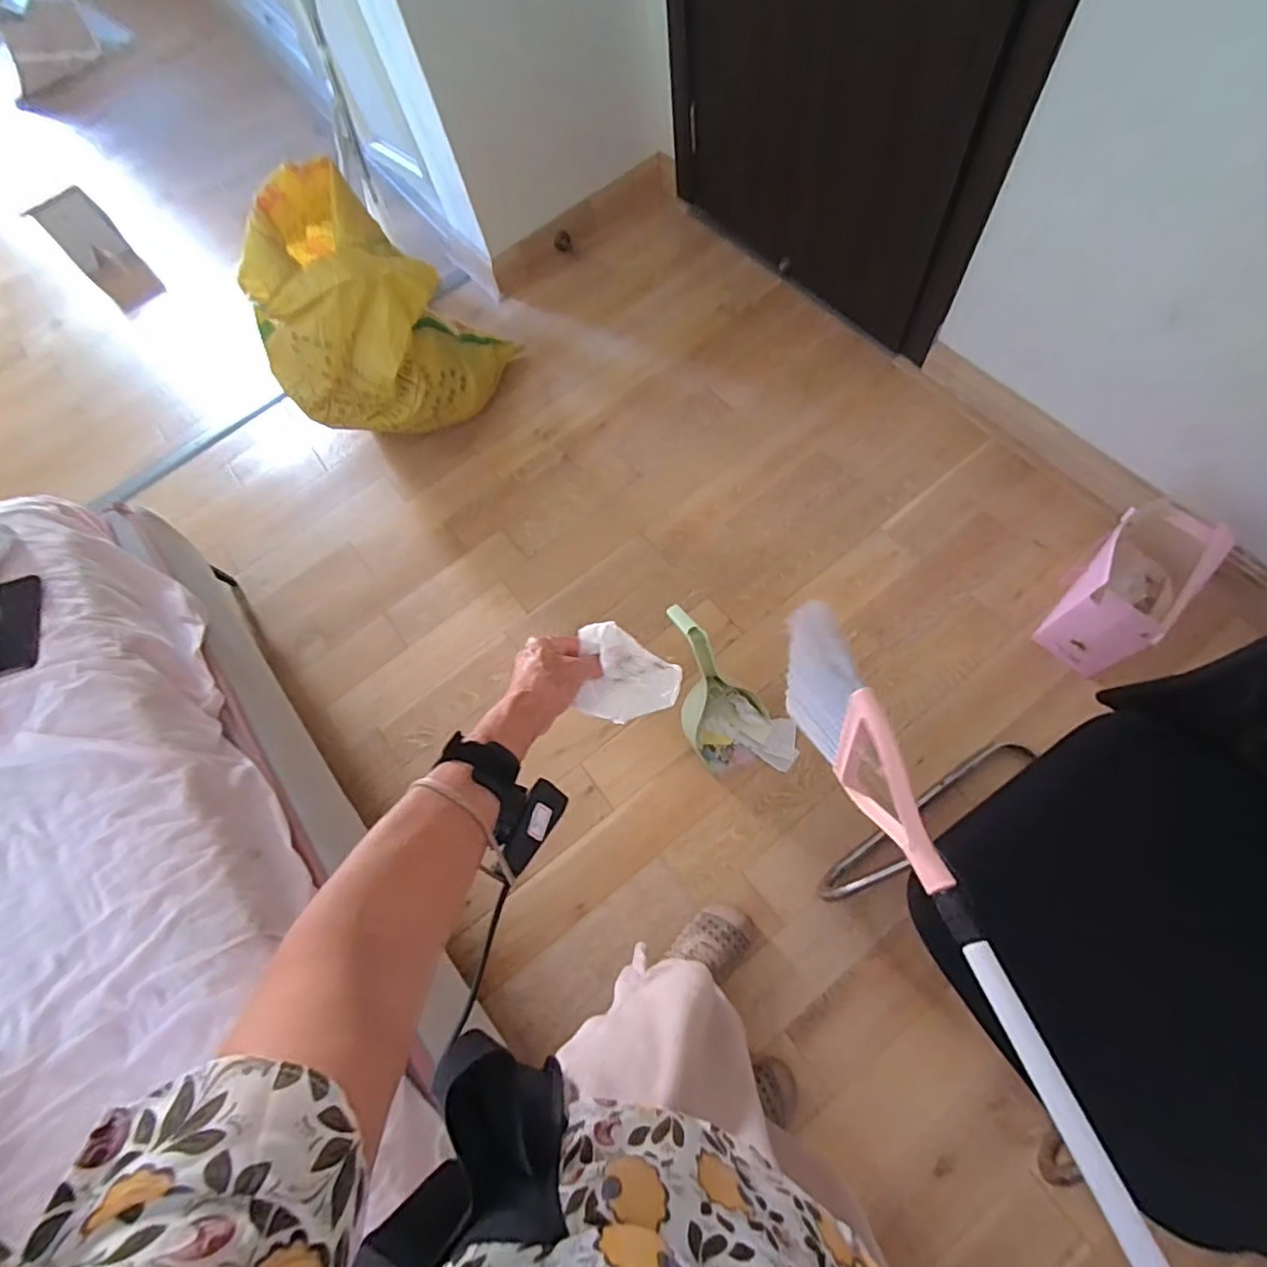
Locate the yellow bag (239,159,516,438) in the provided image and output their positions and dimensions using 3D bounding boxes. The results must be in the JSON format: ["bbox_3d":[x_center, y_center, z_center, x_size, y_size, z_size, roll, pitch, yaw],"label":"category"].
[{"bbox_3d":[-0.539,-0.708,1.341,0.267,0.504,0.518,34,70,12],"label":"yellow bag"}]

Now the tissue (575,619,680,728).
[{"bbox_3d":[0.000,0.044,0.562,0.116,0.028,0.080,24,80,-39],"label":"tissue"}]

